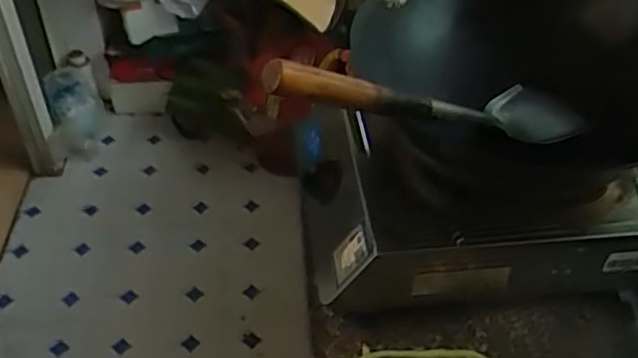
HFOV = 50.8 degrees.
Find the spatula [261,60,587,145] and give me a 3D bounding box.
[{"bbox_3d":[0.110,-0.069,0.608,0.383,0.034,0.089,1,37,-42],"label":"spatula"}]

